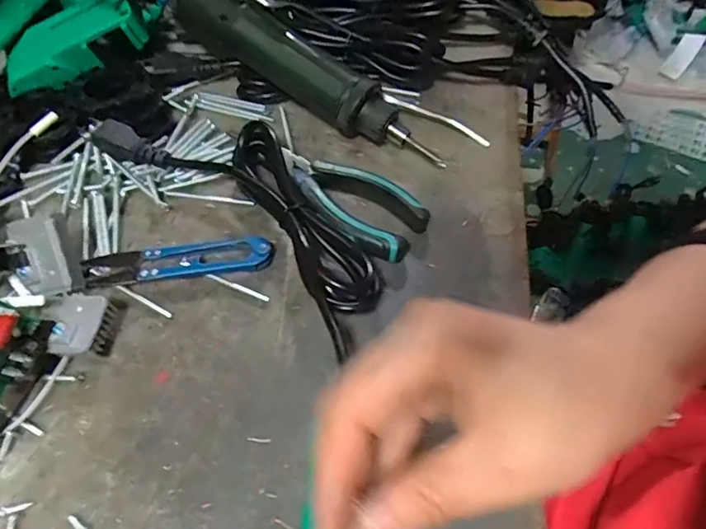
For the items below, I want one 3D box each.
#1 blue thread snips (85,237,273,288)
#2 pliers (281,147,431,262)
[{"bbox_3d":[-0.107,-0.003,0.326,0.114,0.012,0.024,-6,56,-4],"label":"blue thread snips"},{"bbox_3d":[-0.005,-0.042,0.348,0.105,0.017,0.049,30,60,19],"label":"pliers"}]

